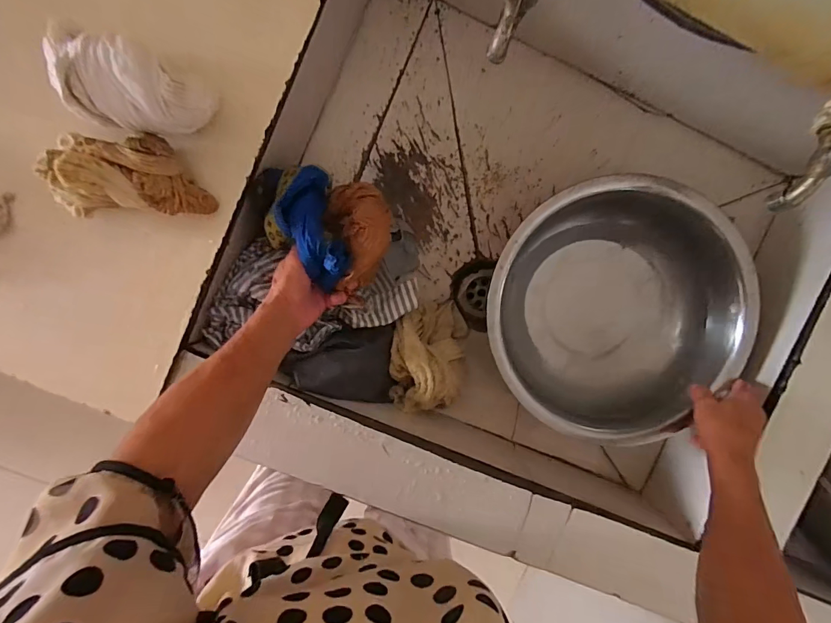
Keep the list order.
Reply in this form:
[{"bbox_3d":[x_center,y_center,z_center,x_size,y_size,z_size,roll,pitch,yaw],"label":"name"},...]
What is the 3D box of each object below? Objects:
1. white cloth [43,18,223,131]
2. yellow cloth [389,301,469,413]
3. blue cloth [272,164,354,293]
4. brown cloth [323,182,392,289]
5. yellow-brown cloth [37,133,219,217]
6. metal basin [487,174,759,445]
[{"bbox_3d":[-0.274,-0.214,0.385,0.143,0.060,0.080,15,93,-4],"label":"white cloth"},{"bbox_3d":[0.020,0.063,0.563,0.106,0.089,0.155,7,93,-4],"label":"yellow cloth"},{"bbox_3d":[-0.116,-0.094,0.455,0.063,0.041,0.131,-15,93,-2],"label":"blue cloth"},{"bbox_3d":[-0.066,-0.095,0.486,0.073,0.044,0.122,-5,94,-3],"label":"brown cloth"},{"bbox_3d":[-0.288,-0.137,0.411,0.144,0.062,0.078,-3,94,-3],"label":"yellow-brown cloth"},{"bbox_3d":[0.265,-0.005,0.572,0.334,0.108,0.330,0,94,-3],"label":"metal basin"}]

